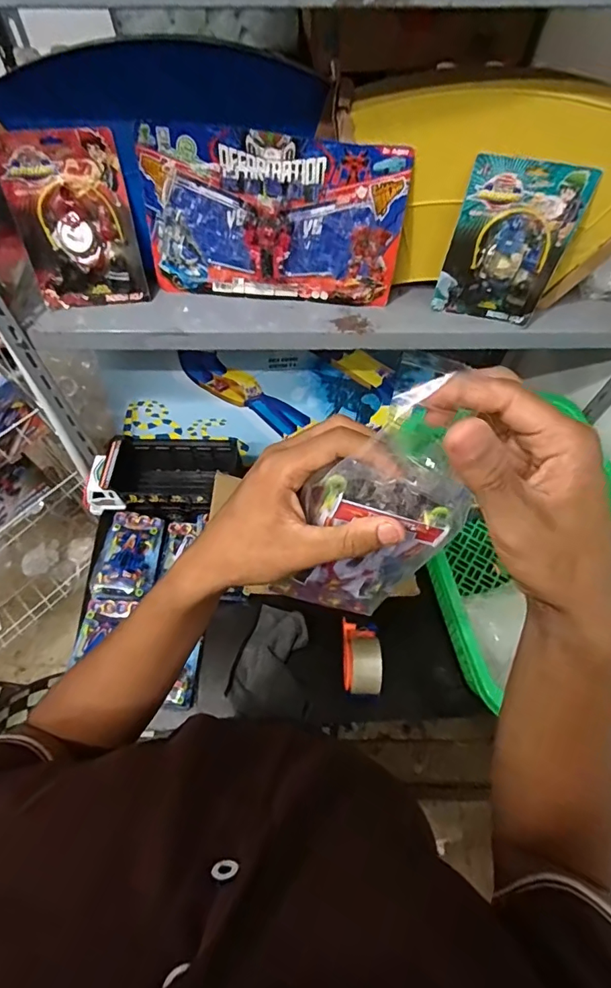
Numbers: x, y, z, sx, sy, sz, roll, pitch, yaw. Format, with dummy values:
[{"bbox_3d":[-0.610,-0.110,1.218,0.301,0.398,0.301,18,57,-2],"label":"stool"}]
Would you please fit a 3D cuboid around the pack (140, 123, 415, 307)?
[{"bbox_3d":[-0.043,-0.367,0.654,0.338,0.188,0.067,7,61,5],"label":"pack"}]

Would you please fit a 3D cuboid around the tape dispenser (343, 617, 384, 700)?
[{"bbox_3d":[0.097,0.277,0.810,0.062,0.072,0.125,3,61,3],"label":"tape dispenser"}]

